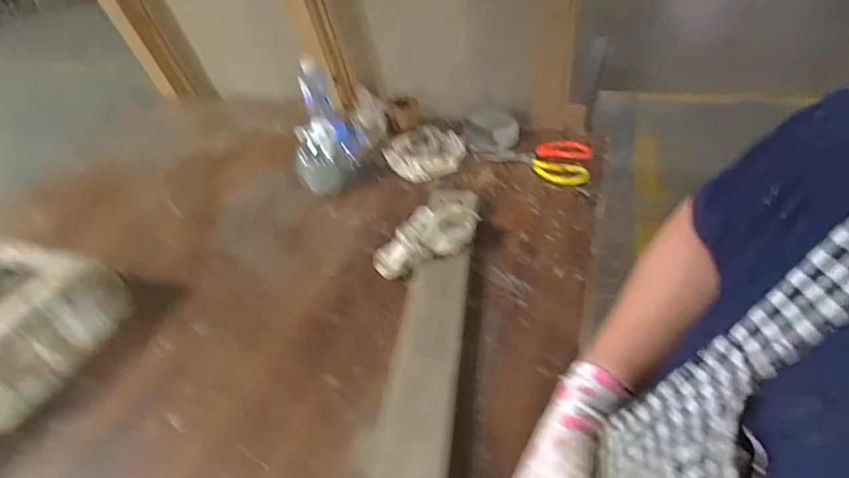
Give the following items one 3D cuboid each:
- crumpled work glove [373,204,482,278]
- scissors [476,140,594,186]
[{"bbox_3d":[0.004,0.002,0.685,0.163,0.080,0.059,-17,44,-13],"label":"crumpled work glove"},{"bbox_3d":[0.211,-0.156,0.875,0.213,0.025,0.121,9,44,15],"label":"scissors"}]

